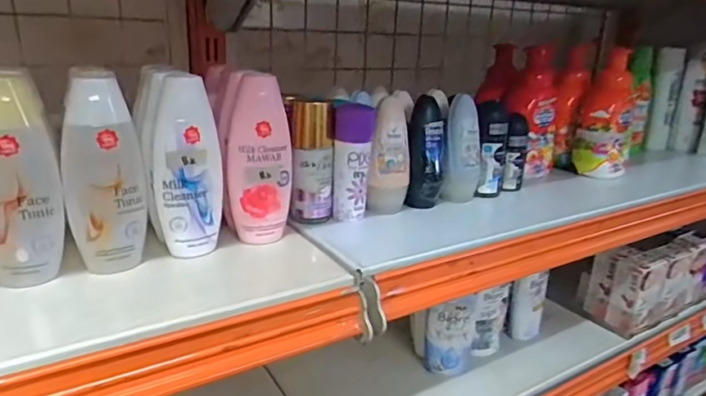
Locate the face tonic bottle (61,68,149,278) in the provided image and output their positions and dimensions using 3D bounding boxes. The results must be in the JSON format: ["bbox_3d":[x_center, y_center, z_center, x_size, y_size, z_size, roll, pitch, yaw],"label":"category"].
[{"bbox_3d":[-0.170,-0.017,0.345,0.050,0.135,0.025,-4,20,-20],"label":"face tonic bottle"}]

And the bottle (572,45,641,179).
[{"bbox_3d":[0.332,-0.107,0.646,0.066,0.155,0.060,13,21,27],"label":"bottle"}]

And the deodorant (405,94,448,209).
[{"bbox_3d":[0.076,-0.046,0.509,0.040,0.103,0.039,4,19,4],"label":"deodorant"}]

